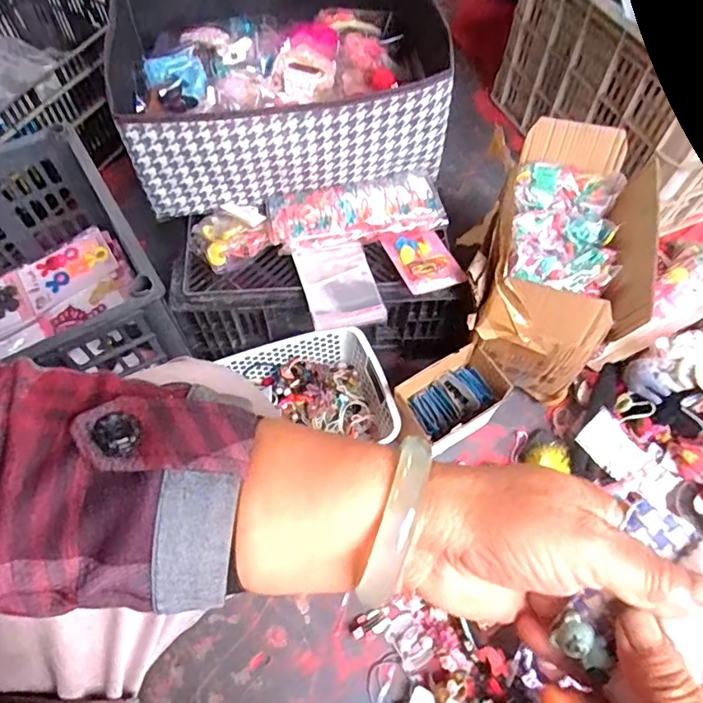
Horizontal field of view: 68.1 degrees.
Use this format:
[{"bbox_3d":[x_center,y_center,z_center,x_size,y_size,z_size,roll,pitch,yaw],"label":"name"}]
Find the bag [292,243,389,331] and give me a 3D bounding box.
[{"bbox_3d":[-0.017,-0.088,0.680,0.098,0.039,0.127,-11,62,-6],"label":"bag"}]

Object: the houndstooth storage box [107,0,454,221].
[{"bbox_3d":[-0.103,-0.397,0.726,0.402,0.158,0.375,-8,62,-5],"label":"houndstooth storage box"}]

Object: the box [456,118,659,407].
[{"bbox_3d":[0.277,-0.132,0.753,0.210,0.221,0.326,11,62,5],"label":"box"}]

